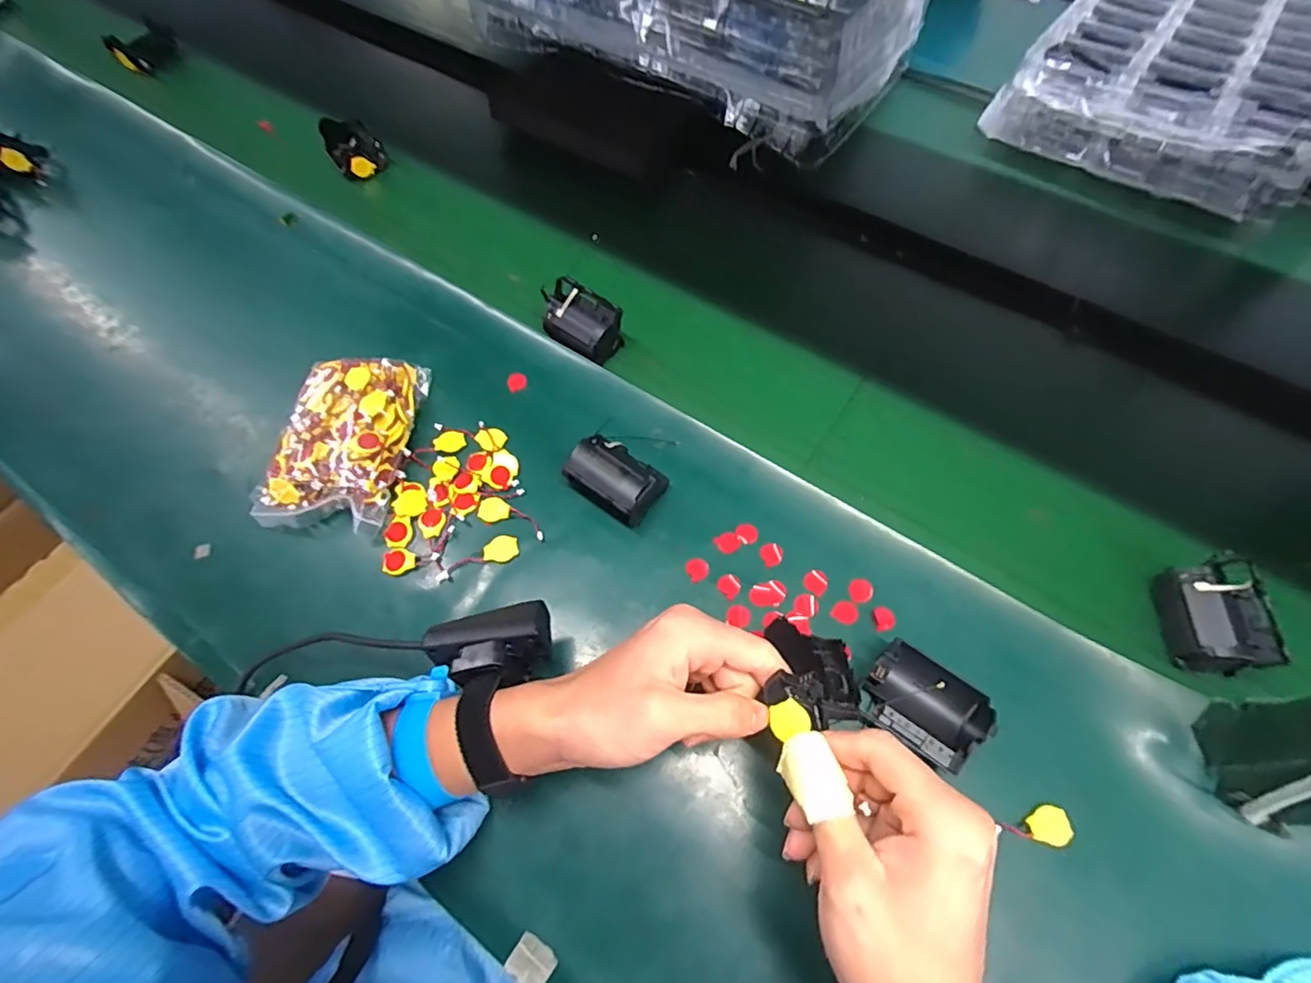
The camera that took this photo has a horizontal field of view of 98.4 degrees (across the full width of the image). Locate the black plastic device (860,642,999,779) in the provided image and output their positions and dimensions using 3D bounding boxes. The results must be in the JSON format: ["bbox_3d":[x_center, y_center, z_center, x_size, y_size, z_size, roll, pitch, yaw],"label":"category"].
[{"bbox_3d":[0.167,0.131,0.353,0.073,0.034,0.053,33,67,16],"label":"black plastic device"}]

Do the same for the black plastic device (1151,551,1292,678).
[{"bbox_3d":[0.378,0.084,0.383,0.041,0.043,0.070,4,63,2],"label":"black plastic device"}]

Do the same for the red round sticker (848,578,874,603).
[{"bbox_3d":[0.146,0.071,0.402,0.016,0.004,0.018,27,66,13],"label":"red round sticker"}]

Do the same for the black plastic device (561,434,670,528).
[{"bbox_3d":[-0.030,-0.012,0.425,0.068,0.040,0.053,34,68,16],"label":"black plastic device"}]

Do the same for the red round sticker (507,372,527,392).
[{"bbox_3d":[-0.122,-0.097,0.498,0.016,0.004,0.022,-17,63,-17],"label":"red round sticker"}]

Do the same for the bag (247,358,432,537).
[{"bbox_3d":[-0.245,-0.045,0.450,0.094,0.041,0.152,6,63,3],"label":"bag"}]

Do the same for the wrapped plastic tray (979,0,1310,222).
[{"bbox_3d":[0.644,-0.532,0.685,0.309,0.081,0.454,33,67,16],"label":"wrapped plastic tray"}]

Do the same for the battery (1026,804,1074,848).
[{"bbox_3d":[0.237,0.201,0.339,0.028,0.004,0.020,-9,63,-5],"label":"battery"}]

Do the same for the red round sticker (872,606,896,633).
[{"bbox_3d":[0.160,0.088,0.393,0.015,0.004,0.017,-6,63,-3],"label":"red round sticker"}]

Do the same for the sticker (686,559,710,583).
[{"bbox_3d":[0.031,0.057,0.413,0.016,0.004,0.017,1,62,-2],"label":"sticker"}]

